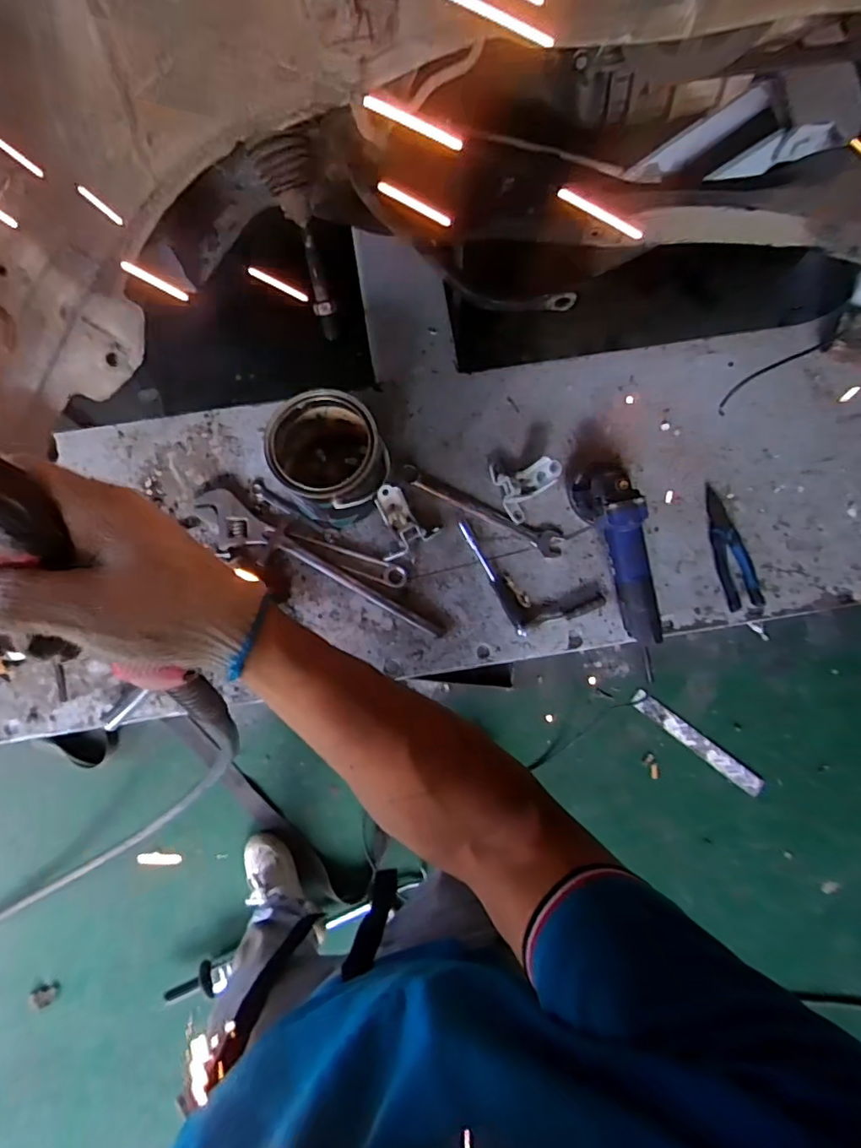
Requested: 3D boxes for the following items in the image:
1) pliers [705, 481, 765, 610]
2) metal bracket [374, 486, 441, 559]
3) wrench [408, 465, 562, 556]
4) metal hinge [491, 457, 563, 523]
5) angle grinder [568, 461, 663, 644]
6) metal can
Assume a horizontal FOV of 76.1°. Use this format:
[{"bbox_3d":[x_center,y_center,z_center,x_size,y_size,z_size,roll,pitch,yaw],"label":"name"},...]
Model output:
[{"bbox_3d":[0.477,-0.042,0.880,0.064,0.023,0.198,-12,80,-2],"label":"pliers"},{"bbox_3d":[-0.051,-0.085,0.880,0.098,0.046,0.104,-34,81,-6],"label":"metal bracket"},{"bbox_3d":[0.085,-0.105,0.904,0.285,0.011,0.042,26,80,4],"label":"wrench"},{"bbox_3d":[0.160,-0.150,0.896,0.103,0.045,0.107,-22,80,-4],"label":"metal hinge"},{"bbox_3d":[0.286,-0.044,0.845,0.097,0.093,0.301,-5,80,-1],"label":"angle grinder"},{"bbox_3d":[-0.154,-0.171,0.841,0.166,0.160,0.153,0,80,0],"label":"metal can"}]

